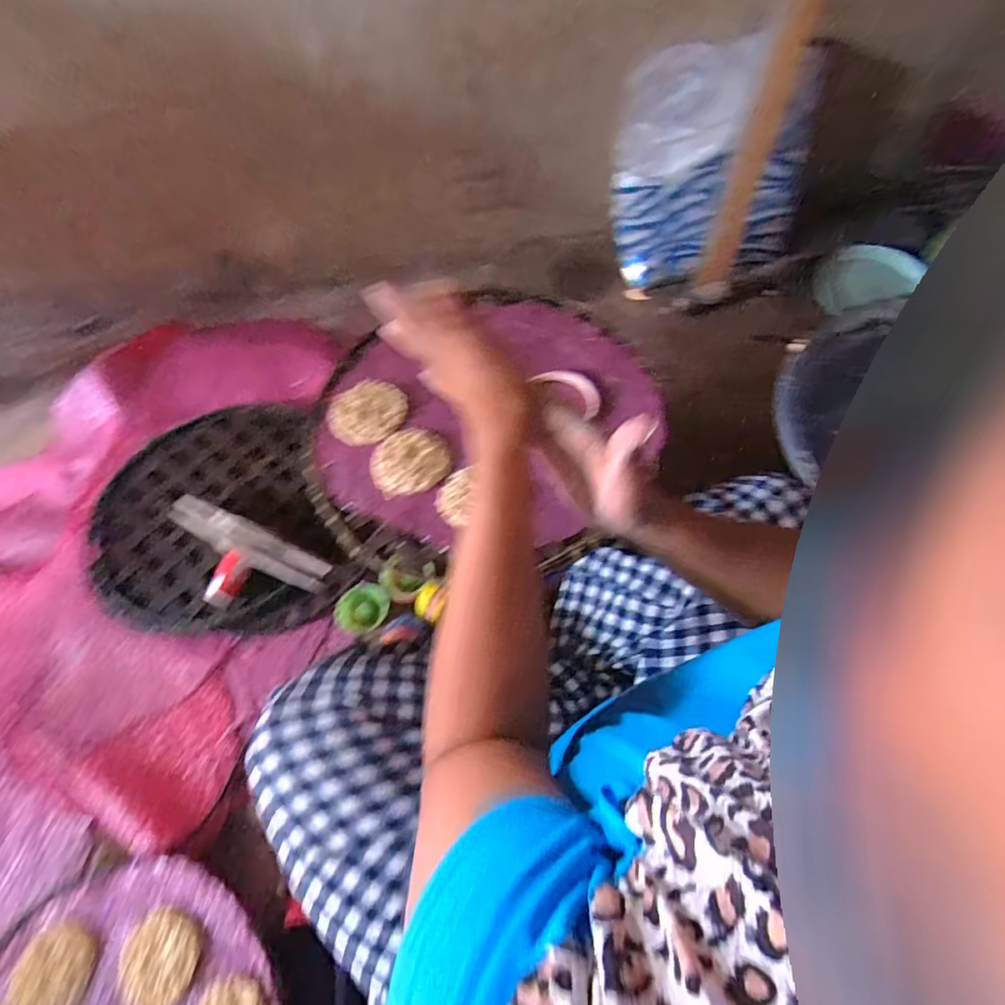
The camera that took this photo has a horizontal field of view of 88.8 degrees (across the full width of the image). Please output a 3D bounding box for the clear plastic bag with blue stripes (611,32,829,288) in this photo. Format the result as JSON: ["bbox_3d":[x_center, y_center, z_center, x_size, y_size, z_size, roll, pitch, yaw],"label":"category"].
[{"bbox_3d":[0.328,-0.516,0.807,0.297,0.298,0.117,7,60,9],"label":"clear plastic bag with blue stripes"}]

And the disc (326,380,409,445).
[{"bbox_3d":[-0.152,-0.103,0.580,0.088,0.014,0.075,-17,59,-5],"label":"disc"}]

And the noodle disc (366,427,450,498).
[{"bbox_3d":[-0.098,-0.045,0.544,0.083,0.012,0.073,-14,59,-3],"label":"noodle disc"}]

